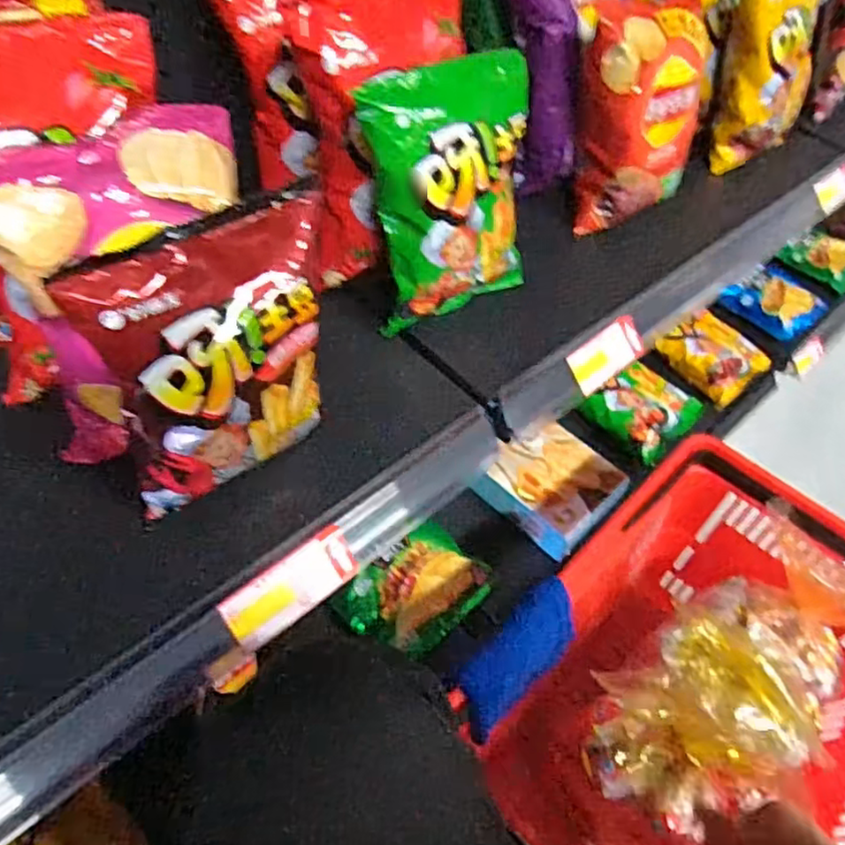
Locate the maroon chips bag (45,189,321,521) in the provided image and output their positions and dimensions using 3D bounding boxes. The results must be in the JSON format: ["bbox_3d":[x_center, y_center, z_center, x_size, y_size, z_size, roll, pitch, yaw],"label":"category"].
[{"bbox_3d":[-0.120,-0.040,0.400,0.147,0.163,0.063,-33,61,-28],"label":"maroon chips bag"}]

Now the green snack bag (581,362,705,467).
[{"bbox_3d":[0.317,-0.027,0.943,0.132,0.052,0.128,-35,62,-30],"label":"green snack bag"}]

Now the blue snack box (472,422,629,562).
[{"bbox_3d":[0.167,0.081,0.846,0.145,0.059,0.143,-34,61,-29],"label":"blue snack box"}]

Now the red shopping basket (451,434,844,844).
[{"bbox_3d":[0.260,0.301,0.667,0.471,0.261,0.326,-36,62,-30],"label":"red shopping basket"}]

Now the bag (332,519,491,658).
[{"bbox_3d":[-0.006,0.189,0.753,0.161,0.041,0.113,-35,62,-30],"label":"bag"}]

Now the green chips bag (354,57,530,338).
[{"bbox_3d":[0.027,-0.175,0.528,0.143,0.197,0.059,-18,38,-16],"label":"green chips bag"}]

